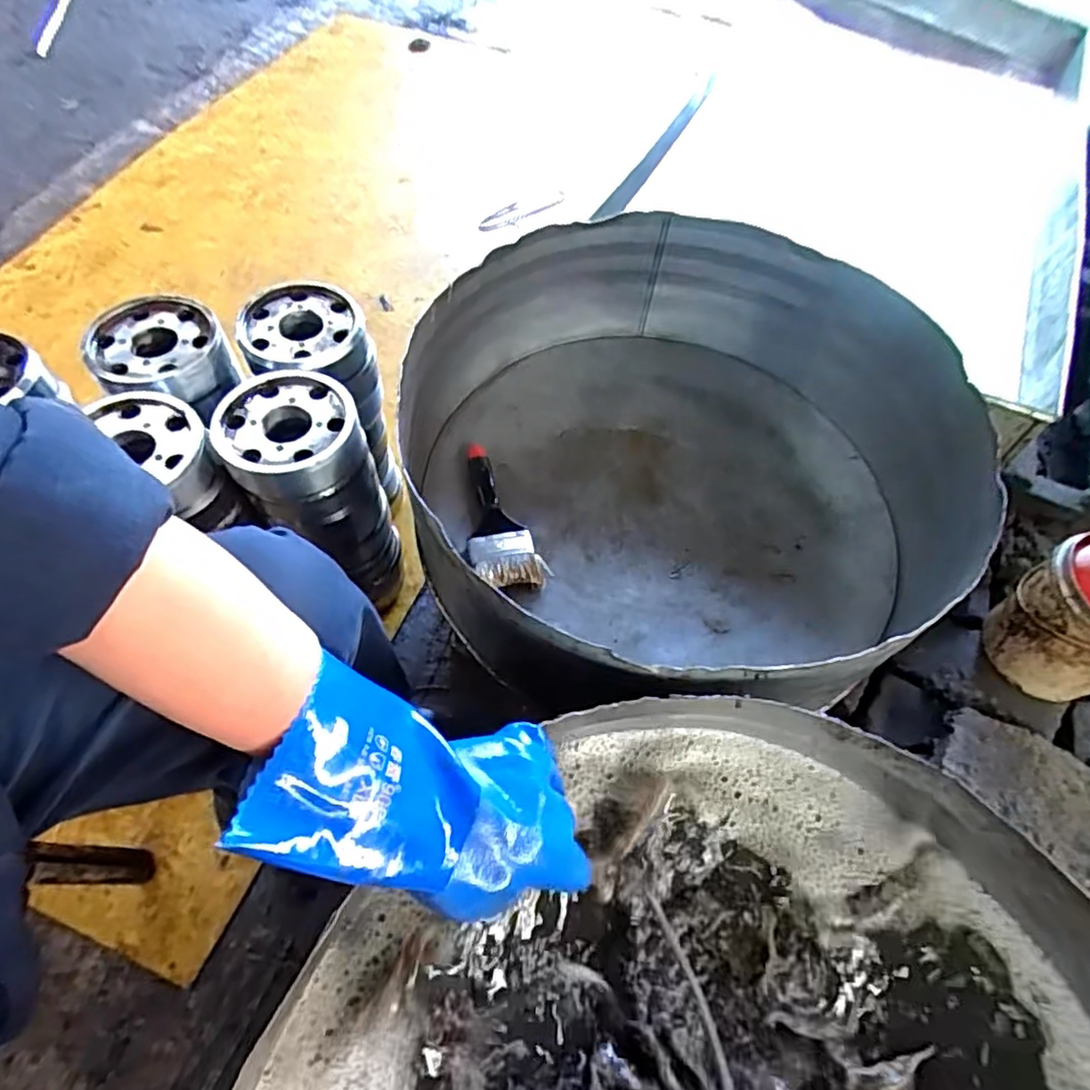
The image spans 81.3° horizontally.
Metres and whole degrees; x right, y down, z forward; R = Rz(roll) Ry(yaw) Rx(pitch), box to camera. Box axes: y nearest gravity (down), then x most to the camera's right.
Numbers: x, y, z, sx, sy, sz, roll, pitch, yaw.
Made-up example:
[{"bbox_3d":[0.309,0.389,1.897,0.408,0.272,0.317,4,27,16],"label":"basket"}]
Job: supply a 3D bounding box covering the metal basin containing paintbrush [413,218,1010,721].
[{"bbox_3d":[0.155,-0.093,0.685,0.551,0.192,0.541,-8,60,-7],"label":"metal basin containing paintbrush"}]

